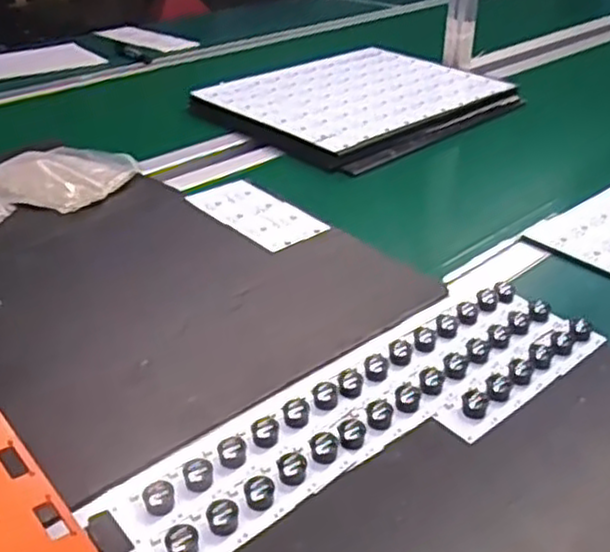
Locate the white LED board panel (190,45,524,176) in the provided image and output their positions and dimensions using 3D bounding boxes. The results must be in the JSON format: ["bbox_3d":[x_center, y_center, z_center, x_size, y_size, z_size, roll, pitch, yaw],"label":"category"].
[{"bbox_3d":[0.090,-0.313,1.292,0.493,0.033,0.377,-25,41,-34],"label":"white LED board panel"}]

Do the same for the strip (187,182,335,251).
[{"bbox_3d":[-0.062,-0.082,0.933,0.091,0.009,0.172,-24,41,-34],"label":"strip"}]

